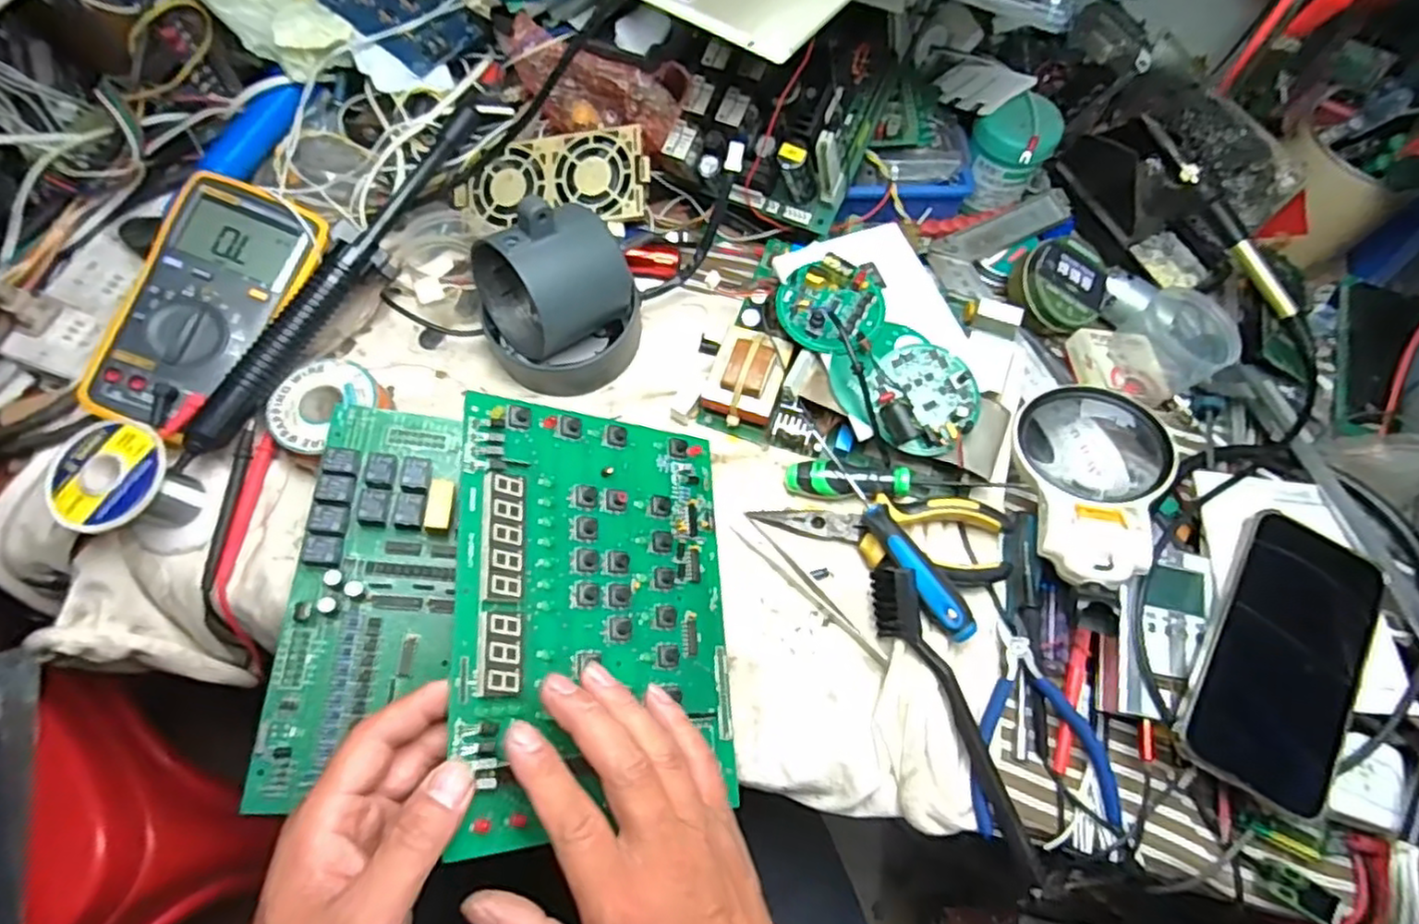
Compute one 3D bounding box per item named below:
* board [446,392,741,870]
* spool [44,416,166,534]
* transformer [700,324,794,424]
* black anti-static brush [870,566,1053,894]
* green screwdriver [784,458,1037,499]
[{"bbox_3d":[-0.053,0.076,0.371,0.157,0.010,0.212,10,67,-35],"label":"board"},{"bbox_3d":[-0.340,0.007,0.392,0.056,0.019,0.064,21,69,6],"label":"spool"},{"bbox_3d":[0.025,-0.056,0.477,0.049,0.038,0.057,18,69,5],"label":"transformer"},{"bbox_3d":[0.138,0.148,0.397,0.026,0.037,0.183,-19,70,-10],"label":"black anti-static brush"},{"bbox_3d":[0.128,0.016,0.453,0.153,0.030,0.024,7,68,1],"label":"green screwdriver"}]

